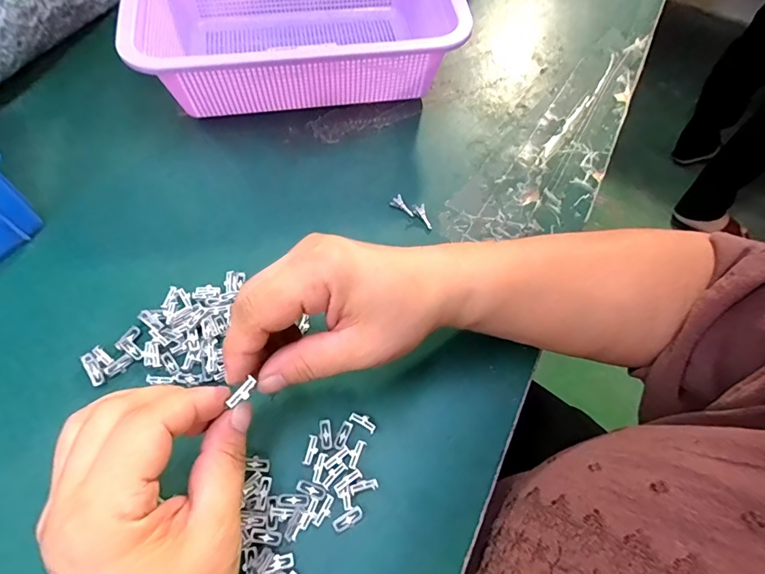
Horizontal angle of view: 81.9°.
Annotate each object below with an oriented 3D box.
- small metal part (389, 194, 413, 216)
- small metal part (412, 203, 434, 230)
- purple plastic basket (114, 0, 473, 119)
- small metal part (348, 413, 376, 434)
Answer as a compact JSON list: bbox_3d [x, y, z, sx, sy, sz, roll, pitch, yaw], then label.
[{"bbox_3d":[0.016,-0.062,0.341,0.008,0.007,0.021,-39,70,-21],"label":"small metal part"},{"bbox_3d":[0.032,-0.053,0.338,0.008,0.004,0.020,-30,87,-17],"label":"small metal part"},{"bbox_3d":[-0.073,-0.235,0.392,0.257,0.077,0.185,-7,62,-7],"label":"purple plastic basket"},{"bbox_3d":[-0.011,0.080,0.264,0.017,0.005,0.008,28,64,12],"label":"small metal part"}]

